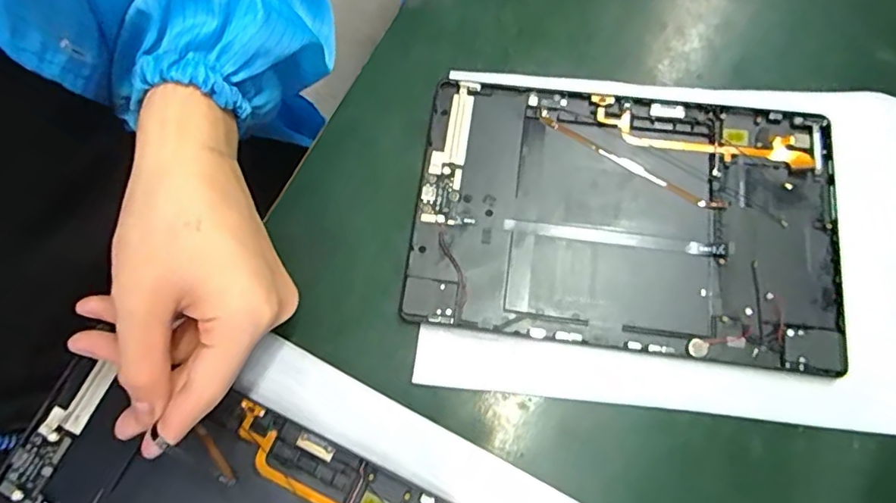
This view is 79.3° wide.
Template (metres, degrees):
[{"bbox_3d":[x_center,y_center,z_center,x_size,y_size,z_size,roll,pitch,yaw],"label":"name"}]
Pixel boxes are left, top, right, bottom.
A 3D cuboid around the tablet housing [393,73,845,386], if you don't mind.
[{"bbox_3d":[0.101,-0.021,0.314,0.235,0.006,0.152,7,73,5],"label":"tablet housing"}]

